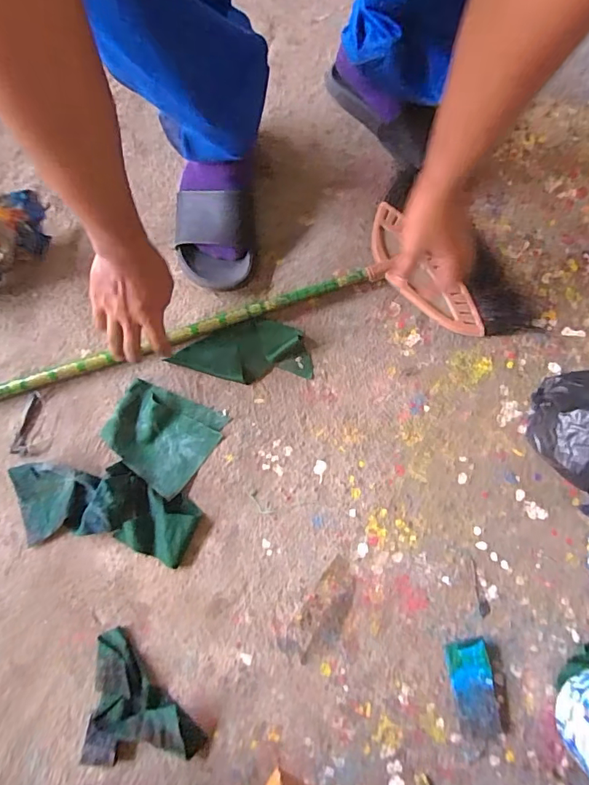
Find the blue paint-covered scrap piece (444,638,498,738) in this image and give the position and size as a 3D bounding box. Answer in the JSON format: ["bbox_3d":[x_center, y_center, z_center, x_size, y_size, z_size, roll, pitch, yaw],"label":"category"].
[{"bbox_3d":[0.210,0.349,0.560,0.048,0.017,0.101,-9,78,0],"label":"blue paint-covered scrap piece"}]

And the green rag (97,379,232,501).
[{"bbox_3d":[-0.182,0.051,0.644,0.142,0.018,0.123,35,81,9],"label":"green rag"}]

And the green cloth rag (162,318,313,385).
[{"bbox_3d":[-0.076,-0.057,0.654,0.188,0.036,0.083,-6,78,0],"label":"green cloth rag"}]

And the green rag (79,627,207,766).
[{"bbox_3d":[-0.205,0.388,0.566,0.112,0.026,0.170,-43,80,-7],"label":"green rag"}]

